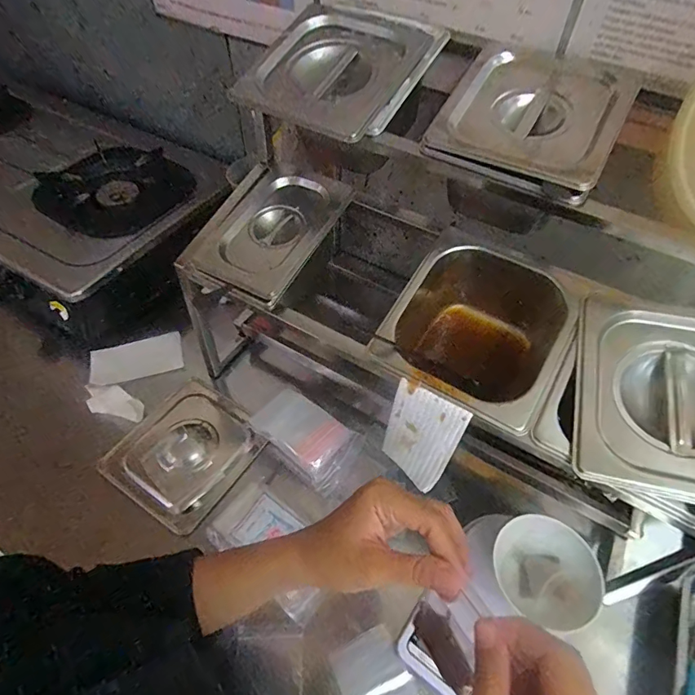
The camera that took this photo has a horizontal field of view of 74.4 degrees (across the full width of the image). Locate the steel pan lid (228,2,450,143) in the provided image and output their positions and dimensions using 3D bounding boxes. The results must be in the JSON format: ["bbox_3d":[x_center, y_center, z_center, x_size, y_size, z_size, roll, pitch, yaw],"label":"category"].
[{"bbox_3d":[-0.007,-0.308,0.502,0.171,0.033,0.190,30,75,18],"label":"steel pan lid"}]

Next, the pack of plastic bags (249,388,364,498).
[{"bbox_3d":[-0.052,0.118,0.611,0.148,0.026,0.082,38,60,24],"label":"pack of plastic bags"}]

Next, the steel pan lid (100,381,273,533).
[{"bbox_3d":[-0.210,0.137,0.614,0.160,0.028,0.177,28,57,18],"label":"steel pan lid"}]

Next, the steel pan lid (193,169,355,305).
[{"bbox_3d":[-0.085,-0.134,0.511,0.117,0.016,0.170,28,67,17],"label":"steel pan lid"}]

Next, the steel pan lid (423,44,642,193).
[{"bbox_3d":[0.184,-0.233,0.446,0.157,0.016,0.174,27,69,20],"label":"steel pan lid"}]

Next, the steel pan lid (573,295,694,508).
[{"bbox_3d":[0.282,0.042,0.385,0.158,0.018,0.174,9,69,16],"label":"steel pan lid"}]

